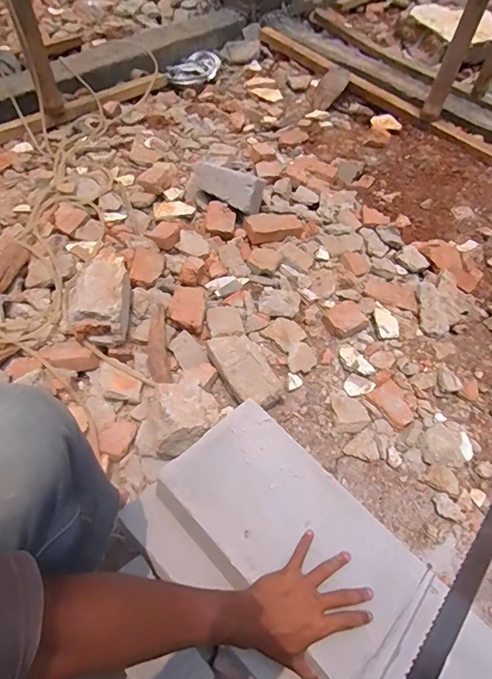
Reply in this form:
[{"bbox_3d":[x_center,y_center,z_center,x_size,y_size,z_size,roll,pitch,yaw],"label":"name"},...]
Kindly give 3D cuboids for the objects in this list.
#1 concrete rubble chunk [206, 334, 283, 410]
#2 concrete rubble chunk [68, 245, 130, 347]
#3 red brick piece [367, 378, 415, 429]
[{"bbox_3d":[-0.006,0.074,0.971,0.100,0.076,0.207,-22,61,-23],"label":"concrete rubble chunk"},{"bbox_3d":[-0.343,-0.104,1.005,0.135,0.122,0.208,-1,55,-10],"label":"concrete rubble chunk"},{"bbox_3d":[0.349,0.149,0.985,0.084,0.015,0.106,-27,62,-21],"label":"red brick piece"}]

